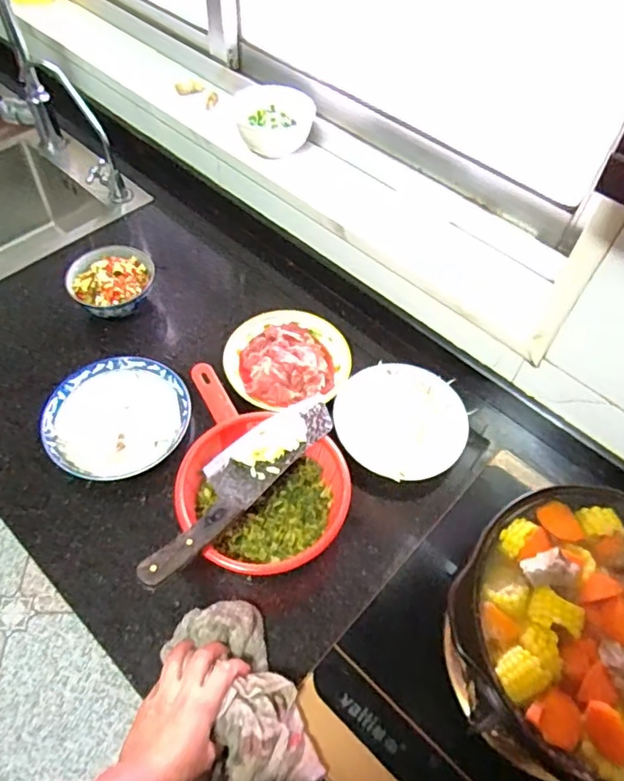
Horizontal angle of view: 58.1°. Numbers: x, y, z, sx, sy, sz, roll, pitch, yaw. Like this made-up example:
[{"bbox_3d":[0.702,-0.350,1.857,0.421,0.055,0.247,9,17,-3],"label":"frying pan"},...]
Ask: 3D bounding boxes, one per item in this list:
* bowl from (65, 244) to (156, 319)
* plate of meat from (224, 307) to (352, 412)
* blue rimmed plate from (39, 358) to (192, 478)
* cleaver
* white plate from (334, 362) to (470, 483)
[{"bbox_3d":[-0.295,-0.157,0.844,0.122,0.067,0.112,2,56,-2],"label":"bowl"},{"bbox_3d":[-0.033,-0.050,0.798,0.170,0.035,0.162,2,56,-2],"label":"plate of meat"},{"bbox_3d":[-0.255,0.033,0.737,0.176,0.028,0.173,2,56,-2],"label":"blue rimmed plate"},{"bbox_3d":[-0.083,0.093,0.623,0.071,0.027,0.278,38,62,20],"label":"cleaver"},{"bbox_3d":[0.117,0.041,0.752,0.170,0.027,0.164,2,56,-2],"label":"white plate"}]

